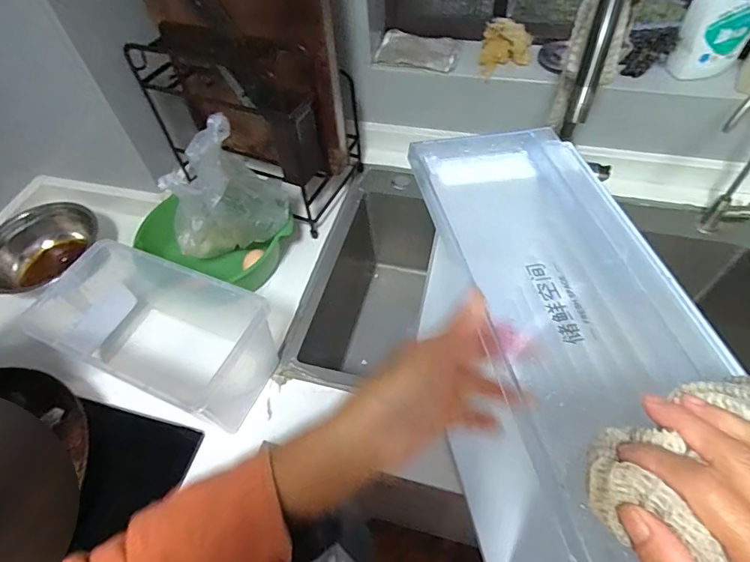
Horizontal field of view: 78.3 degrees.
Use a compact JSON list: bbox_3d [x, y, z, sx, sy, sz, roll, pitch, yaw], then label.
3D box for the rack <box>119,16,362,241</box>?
[{"bbox_3d":[-0.190,-0.271,0.771,0.273,0.284,0.201,18,58,16],"label":"rack"}]

